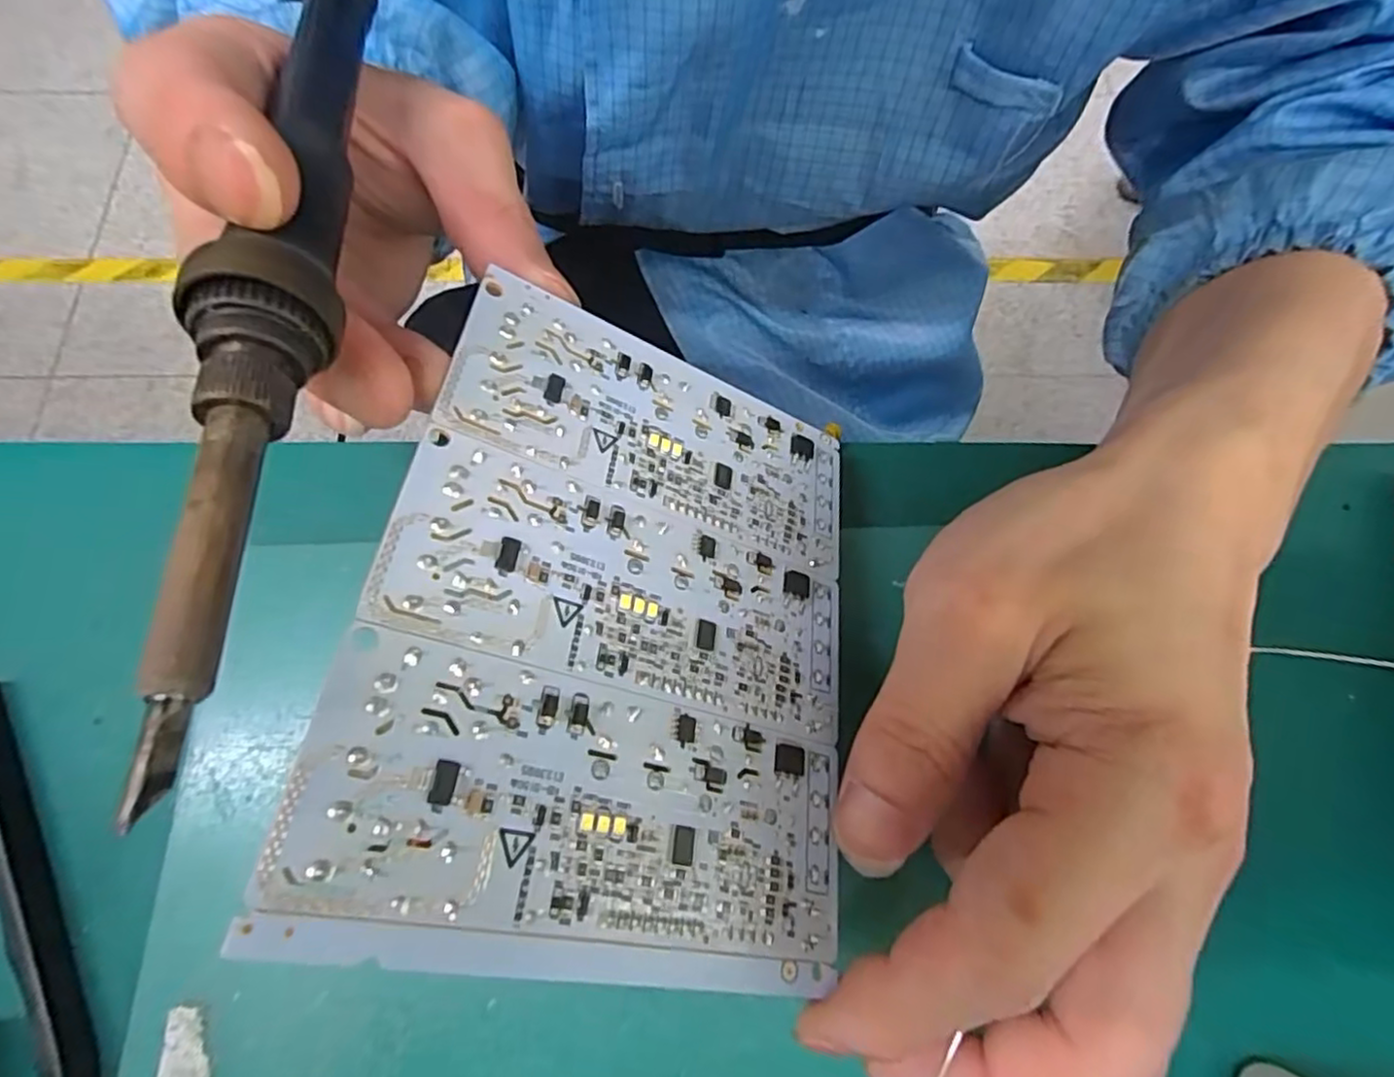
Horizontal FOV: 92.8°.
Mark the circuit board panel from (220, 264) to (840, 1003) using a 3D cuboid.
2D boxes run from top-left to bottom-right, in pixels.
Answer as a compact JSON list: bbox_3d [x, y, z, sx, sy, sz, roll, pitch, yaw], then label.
[{"bbox_3d":[-0.011,0.013,0.141,0.102,0.004,0.133,21,58,-23],"label":"circuit board panel"}]

